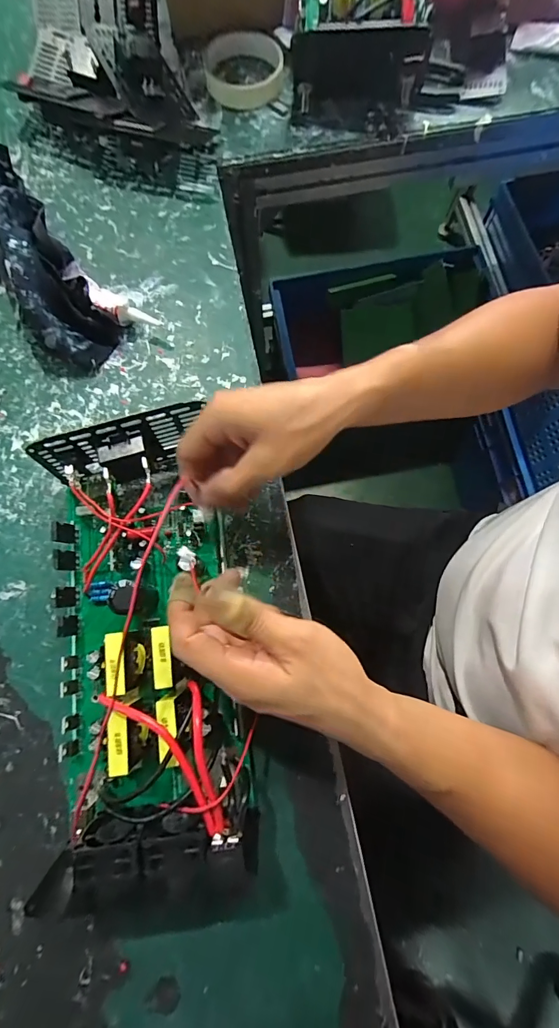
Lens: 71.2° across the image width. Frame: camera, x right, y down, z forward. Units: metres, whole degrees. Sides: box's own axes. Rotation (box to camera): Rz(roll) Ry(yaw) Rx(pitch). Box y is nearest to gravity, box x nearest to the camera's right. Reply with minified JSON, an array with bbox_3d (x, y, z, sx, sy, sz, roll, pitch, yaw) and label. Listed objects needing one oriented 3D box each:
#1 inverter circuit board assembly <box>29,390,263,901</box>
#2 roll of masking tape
[{"bbox_3d":[-0.102,0.087,0.278,0.135,0.075,0.305,-11,76,-3],"label":"inverter circuit board assembly"},{"bbox_3d":[-0.038,-0.481,0.422,0.083,0.019,0.084,0,78,-1],"label":"roll of masking tape"}]

